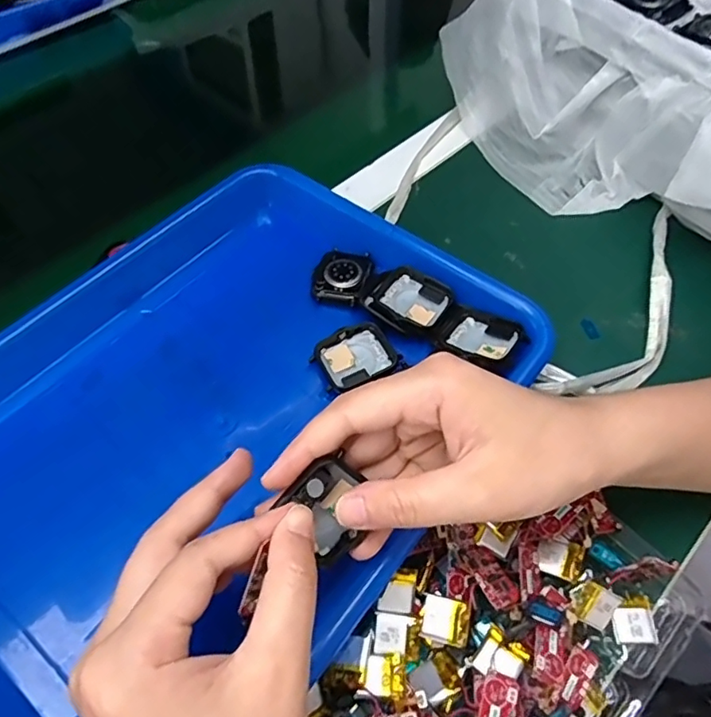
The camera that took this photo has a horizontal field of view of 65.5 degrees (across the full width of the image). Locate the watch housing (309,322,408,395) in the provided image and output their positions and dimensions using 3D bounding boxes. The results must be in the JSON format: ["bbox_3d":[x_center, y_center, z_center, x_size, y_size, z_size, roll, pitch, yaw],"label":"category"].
[{"bbox_3d":[-0.001,-0.002,0.324,0.046,0.010,0.035,-25,60,-14],"label":"watch housing"}]

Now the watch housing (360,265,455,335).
[{"bbox_3d":[0.033,-0.036,0.339,0.045,0.009,0.041,28,62,18],"label":"watch housing"}]

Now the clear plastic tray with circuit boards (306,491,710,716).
[{"bbox_3d":[0.048,0.148,0.239,0.230,0.034,0.123,-38,63,-21],"label":"clear plastic tray with circuit boards"}]

